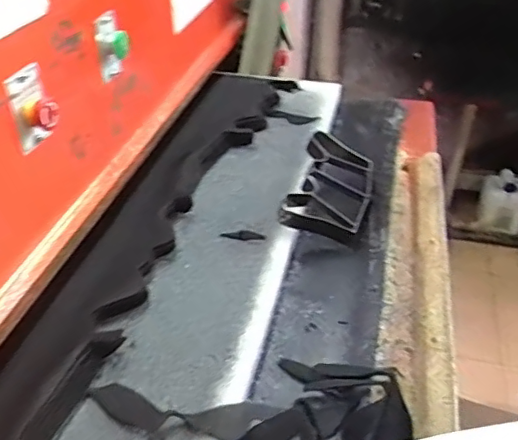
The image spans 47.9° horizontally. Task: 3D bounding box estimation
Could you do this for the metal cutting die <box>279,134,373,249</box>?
[{"bbox_3d":[0.127,-0.054,1.036,0.133,0.042,0.286,25,39,1],"label":"metal cutting die"}]

